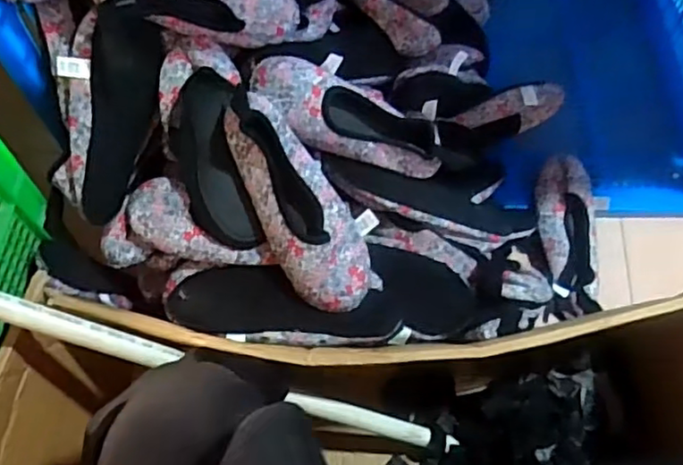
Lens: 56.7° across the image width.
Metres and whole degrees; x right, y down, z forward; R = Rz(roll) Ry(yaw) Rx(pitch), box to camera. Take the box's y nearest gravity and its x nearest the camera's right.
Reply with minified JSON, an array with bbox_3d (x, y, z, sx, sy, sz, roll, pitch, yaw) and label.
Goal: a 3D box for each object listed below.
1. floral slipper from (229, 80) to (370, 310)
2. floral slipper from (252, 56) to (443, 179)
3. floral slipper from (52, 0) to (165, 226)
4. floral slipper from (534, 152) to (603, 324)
[{"bbox_3d":[-0.048,-0.034,0.692,0.092,0.057,0.263,-29,95,-14],"label":"floral slipper"},{"bbox_3d":[0.019,-0.144,0.765,0.256,0.061,0.103,22,61,-23],"label":"floral slipper"},{"bbox_3d":[-0.271,-0.149,0.744,0.082,0.266,0.105,22,24,10],"label":"floral slipper"},{"bbox_3d":[0.341,-0.003,0.951,0.086,0.042,0.256,4,64,2],"label":"floral slipper"}]

